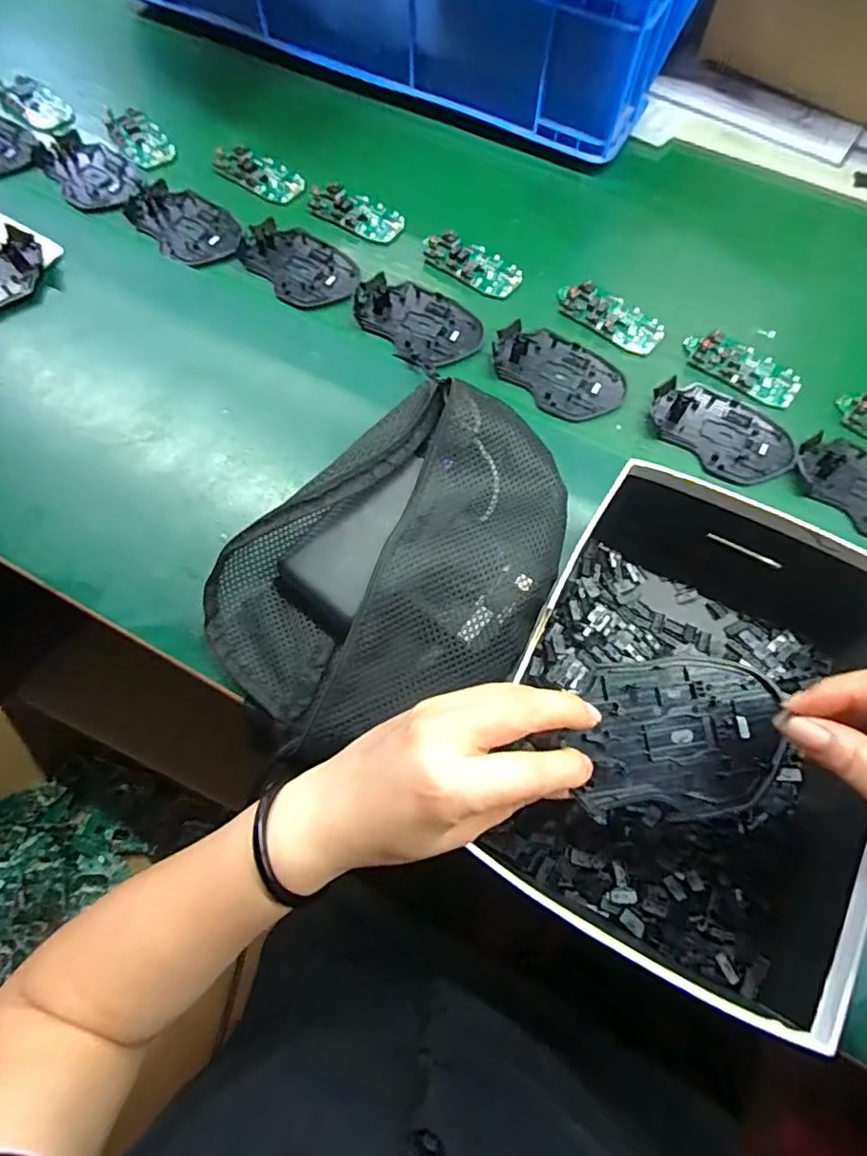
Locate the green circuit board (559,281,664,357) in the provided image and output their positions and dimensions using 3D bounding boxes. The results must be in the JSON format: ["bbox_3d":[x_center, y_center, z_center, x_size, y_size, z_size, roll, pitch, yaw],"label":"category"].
[{"bbox_3d":[0.157,-0.233,0.513,0.095,0.009,0.044,38,73,12],"label":"green circuit board"}]

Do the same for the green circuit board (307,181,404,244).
[{"bbox_3d":[-0.075,-0.353,0.559,0.095,0.007,0.046,27,71,9],"label":"green circuit board"}]

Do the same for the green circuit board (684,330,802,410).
[{"bbox_3d":[0.262,-0.180,0.493,0.098,0.007,0.045,32,71,10],"label":"green circuit board"}]

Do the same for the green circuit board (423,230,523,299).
[{"bbox_3d":[0.038,-0.291,0.535,0.091,0.010,0.048,35,72,11],"label":"green circuit board"}]

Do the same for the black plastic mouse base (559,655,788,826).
[{"bbox_3d":[0.119,0.078,0.286,0.101,0.015,0.072,-3,69,-3],"label":"black plastic mouse base"}]

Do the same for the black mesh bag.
[{"bbox_3d":[-0.016,-0.007,0.394,0.181,0.055,0.273,38,73,12],"label":"black mesh bag"}]

